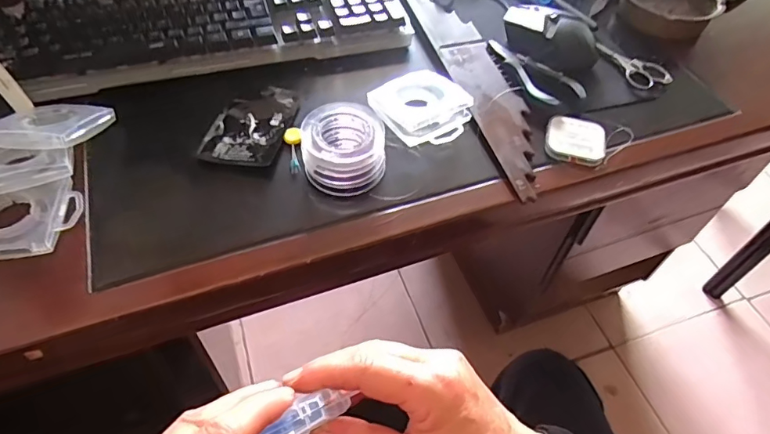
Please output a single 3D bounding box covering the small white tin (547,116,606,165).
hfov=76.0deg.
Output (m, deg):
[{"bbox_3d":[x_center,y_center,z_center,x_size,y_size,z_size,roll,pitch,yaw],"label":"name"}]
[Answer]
[{"bbox_3d":[0.179,-0.073,0.464,0.053,0.010,0.048,14,53,7],"label":"small white tin"}]

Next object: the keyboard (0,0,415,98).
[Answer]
[{"bbox_3d":[-0.185,-0.212,0.526,0.412,0.017,0.139,-12,54,-12],"label":"keyboard"}]

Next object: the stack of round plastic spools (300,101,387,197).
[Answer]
[{"bbox_3d":[-0.036,-0.060,0.426,0.071,0.038,0.071,-5,53,-7],"label":"stack of round plastic spools"}]

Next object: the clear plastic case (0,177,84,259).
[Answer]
[{"bbox_3d":[-0.286,0.000,0.385,0.086,0.016,0.071,-6,53,-8],"label":"clear plastic case"}]

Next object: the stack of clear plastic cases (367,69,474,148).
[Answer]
[{"bbox_3d":[0.038,-0.108,0.475,0.079,0.017,0.087,-28,59,-22],"label":"stack of clear plastic cases"}]

